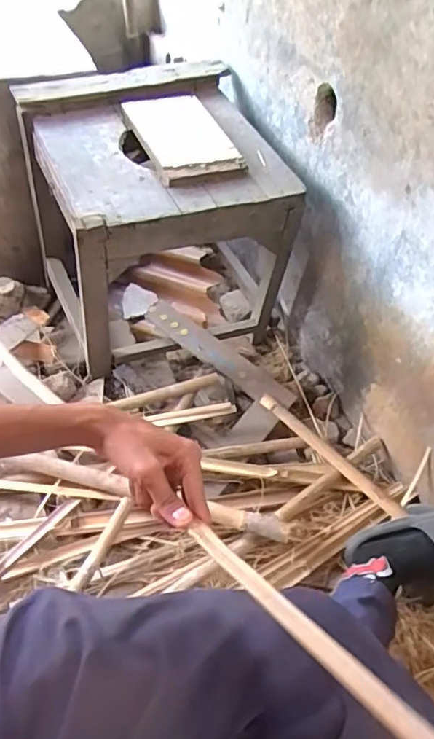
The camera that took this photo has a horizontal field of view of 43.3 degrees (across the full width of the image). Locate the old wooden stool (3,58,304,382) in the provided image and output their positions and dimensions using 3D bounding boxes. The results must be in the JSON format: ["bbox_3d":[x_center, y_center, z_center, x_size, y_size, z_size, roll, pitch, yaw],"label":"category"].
[{"bbox_3d":[-0.132,-0.312,1.173,0.435,0.441,0.465,-19,55,-19],"label":"old wooden stool"}]

